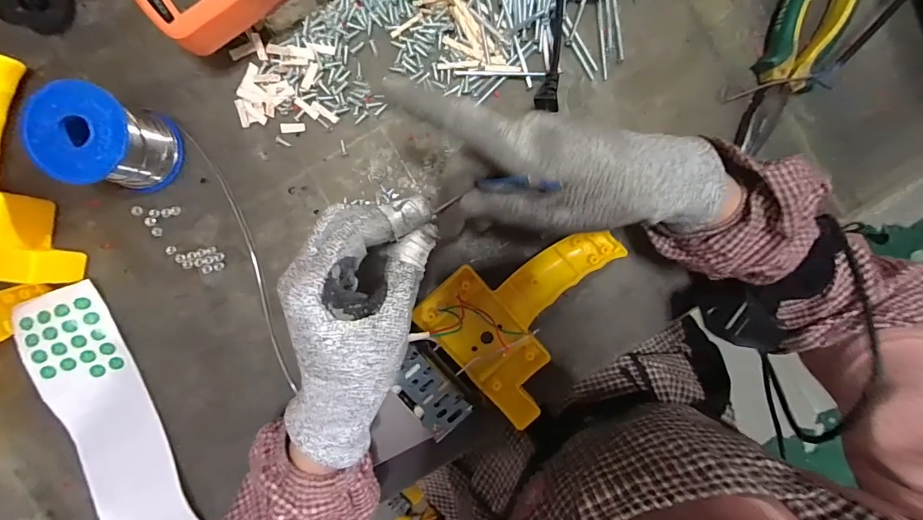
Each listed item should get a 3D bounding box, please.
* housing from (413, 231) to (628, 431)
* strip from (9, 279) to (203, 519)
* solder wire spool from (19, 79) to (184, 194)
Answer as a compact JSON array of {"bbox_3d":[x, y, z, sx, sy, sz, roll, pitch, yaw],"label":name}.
[{"bbox_3d":[0.057,0.037,0.330,0.152,0.030,0.120,-44,96,0],"label":"housing"},{"bbox_3d":[-0.274,0.129,0.328,0.059,0.007,0.217,-20,99,-18],"label":"strip"},{"bbox_3d":[-0.245,-0.083,0.291,0.056,0.063,0.060,0,94,-4],"label":"solder wire spool"}]

